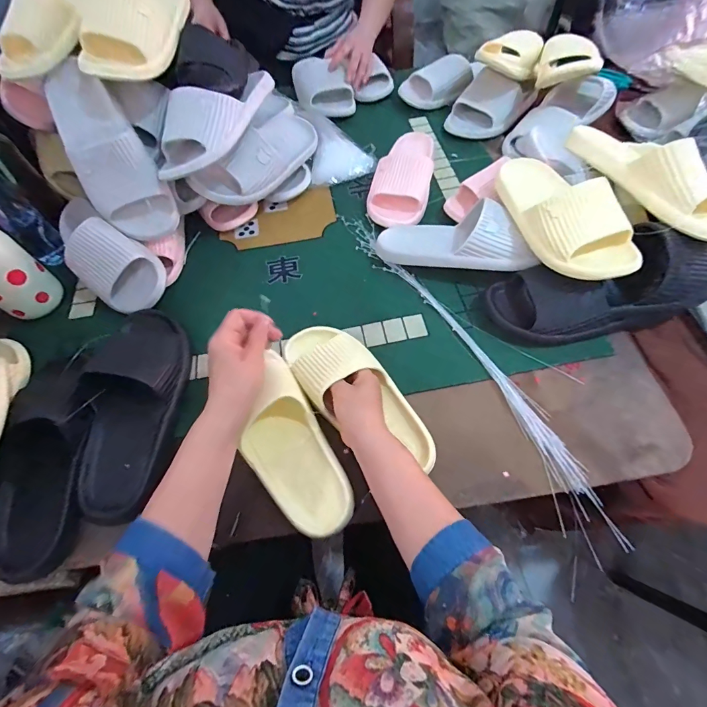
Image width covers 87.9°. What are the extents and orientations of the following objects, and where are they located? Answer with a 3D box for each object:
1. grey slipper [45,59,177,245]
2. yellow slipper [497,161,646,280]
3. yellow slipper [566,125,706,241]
[{"bbox_3d":[-0.368,-0.299,0.542,0.105,0.067,0.265,-30,92,-15],"label":"grey slipper"},{"bbox_3d":[0.275,-0.195,0.484,0.091,0.061,0.228,-12,61,-5],"label":"yellow slipper"},{"bbox_3d":[0.387,-0.238,0.471,0.081,0.068,0.240,-20,62,-10],"label":"yellow slipper"}]

